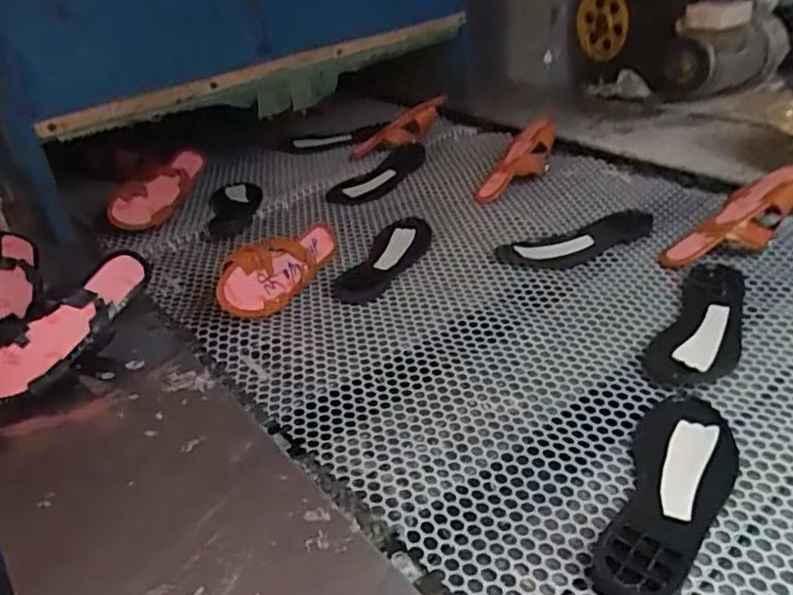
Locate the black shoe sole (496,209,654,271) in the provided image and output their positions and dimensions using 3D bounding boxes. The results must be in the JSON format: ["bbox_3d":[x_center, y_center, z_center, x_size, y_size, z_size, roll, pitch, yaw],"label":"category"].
[{"bbox_3d":[0.275,-0.086,0.921,0.245,0.014,0.078,-16,35,-17],"label":"black shoe sole"}]

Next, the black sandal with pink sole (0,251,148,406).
[{"bbox_3d":[-0.390,0.036,0.719,0.237,0.088,0.050,-45,7,-25],"label":"black sandal with pink sole"}]

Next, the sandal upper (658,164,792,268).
[{"bbox_3d":[0.473,-0.101,0.871,0.226,0.068,0.068,-34,37,0],"label":"sandal upper"}]

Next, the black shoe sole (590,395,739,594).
[{"bbox_3d":[0.240,0.167,0.541,0.083,0.019,0.250,16,38,29],"label":"black shoe sole"}]

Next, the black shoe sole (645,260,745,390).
[{"bbox_3d":[0.371,0.026,0.740,0.088,0.018,0.267,19,40,32],"label":"black shoe sole"}]

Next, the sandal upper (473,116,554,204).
[{"bbox_3d":[0.216,-0.241,1.108,0.198,0.062,0.067,-46,47,-15],"label":"sandal upper"}]

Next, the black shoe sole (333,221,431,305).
[{"bbox_3d":[-0.012,-0.060,0.926,0.086,0.018,0.235,14,37,26],"label":"black shoe sole"}]

